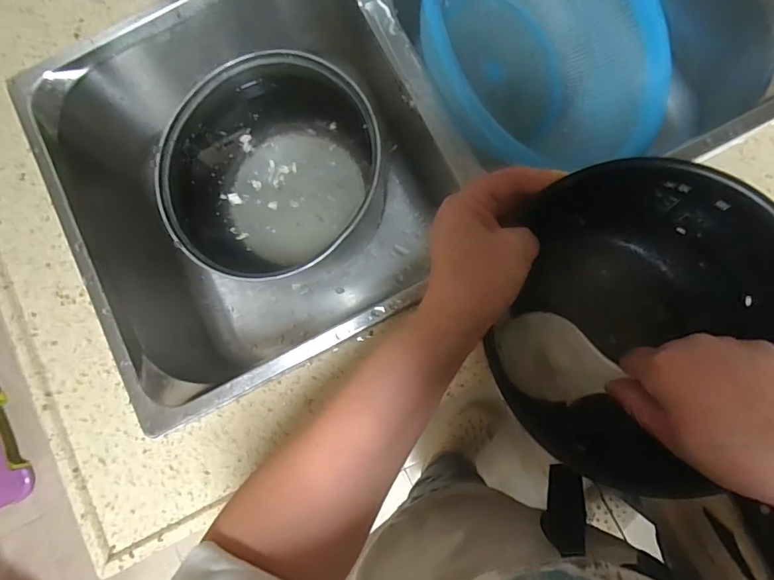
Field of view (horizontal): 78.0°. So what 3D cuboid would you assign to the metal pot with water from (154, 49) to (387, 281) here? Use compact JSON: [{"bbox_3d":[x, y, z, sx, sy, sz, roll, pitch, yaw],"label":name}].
[{"bbox_3d":[-0.121,-0.138,0.555,0.219,0.143,0.211,-1,85,8],"label":"metal pot with water"}]

